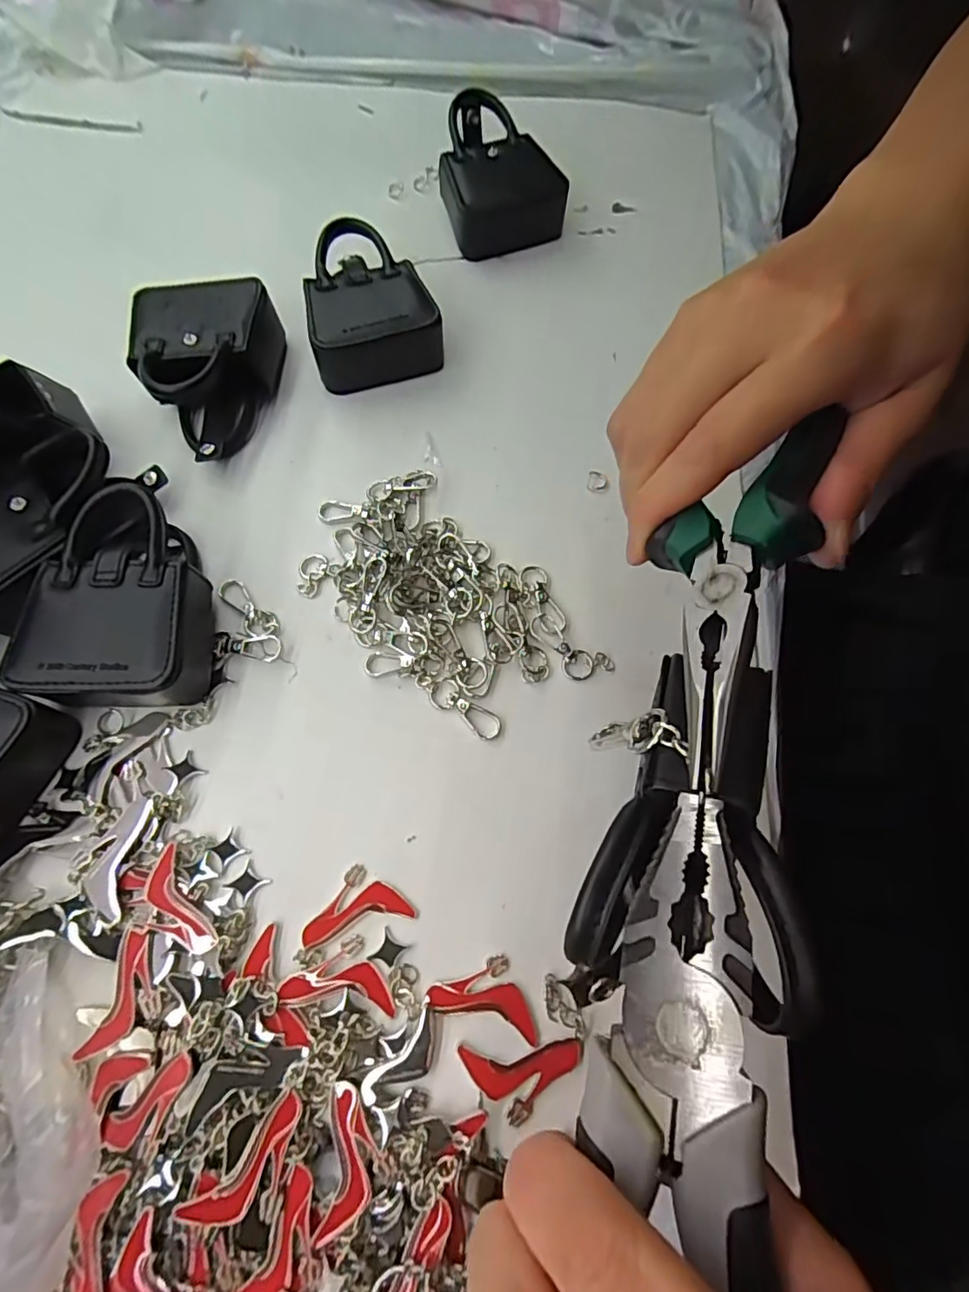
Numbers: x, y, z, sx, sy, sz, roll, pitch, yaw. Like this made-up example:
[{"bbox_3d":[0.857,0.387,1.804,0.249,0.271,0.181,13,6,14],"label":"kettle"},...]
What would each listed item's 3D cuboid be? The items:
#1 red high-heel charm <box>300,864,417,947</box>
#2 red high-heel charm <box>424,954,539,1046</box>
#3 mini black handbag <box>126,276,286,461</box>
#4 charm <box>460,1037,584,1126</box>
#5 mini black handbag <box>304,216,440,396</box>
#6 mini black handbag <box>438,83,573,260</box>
[{"bbox_3d":[-0.055,0.108,0.236,0.046,0.004,0.025,-13,69,-8],"label":"red high-heel charm"},{"bbox_3d":[0.002,0.139,0.224,0.045,0.004,0.025,16,68,4],"label":"red high-heel charm"},{"bbox_3d":[-0.158,-0.160,0.318,0.075,0.043,0.108,-8,69,-6],"label":"mini black handbag"},{"bbox_3d":[0.015,0.168,0.212,0.047,0.004,0.025,-3,68,-4],"label":"charm"},{"bbox_3d":[-0.075,-0.211,0.343,0.073,0.039,0.095,-17,70,-9],"label":"mini black handbag"},{"bbox_3d":[0.007,-0.322,0.382,0.076,0.053,0.088,-17,70,-9],"label":"mini black handbag"}]

